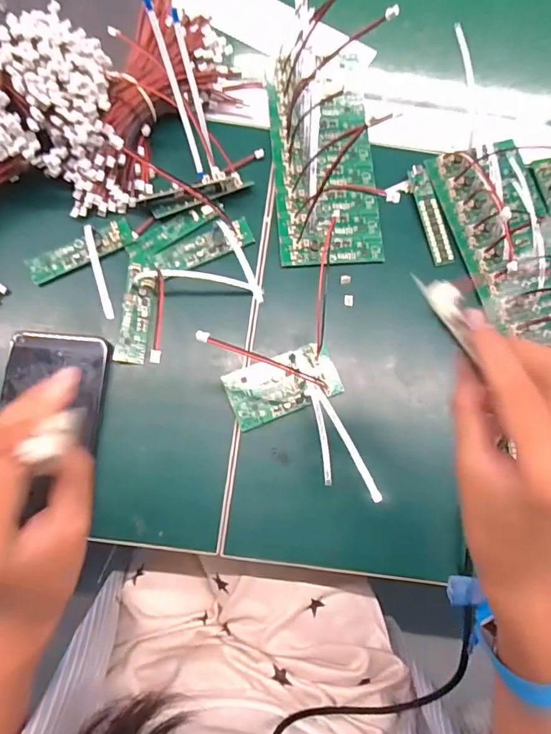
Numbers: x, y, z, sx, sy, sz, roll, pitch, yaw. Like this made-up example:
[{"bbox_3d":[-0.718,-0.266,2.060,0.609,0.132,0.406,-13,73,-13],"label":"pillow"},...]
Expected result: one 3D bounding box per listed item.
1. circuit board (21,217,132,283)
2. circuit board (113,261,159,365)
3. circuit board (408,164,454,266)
[{"bbox_3d":[-0.154,-0.091,0.377,0.084,0.005,0.022,-27,81,-8],"label":"circuit board"},{"bbox_3d":[-0.106,-0.041,0.366,0.022,0.009,0.076,7,78,-2],"label":"circuit board"},{"bbox_3d":[0.129,-0.126,0.396,0.019,0.004,0.087,-15,79,-6],"label":"circuit board"}]

